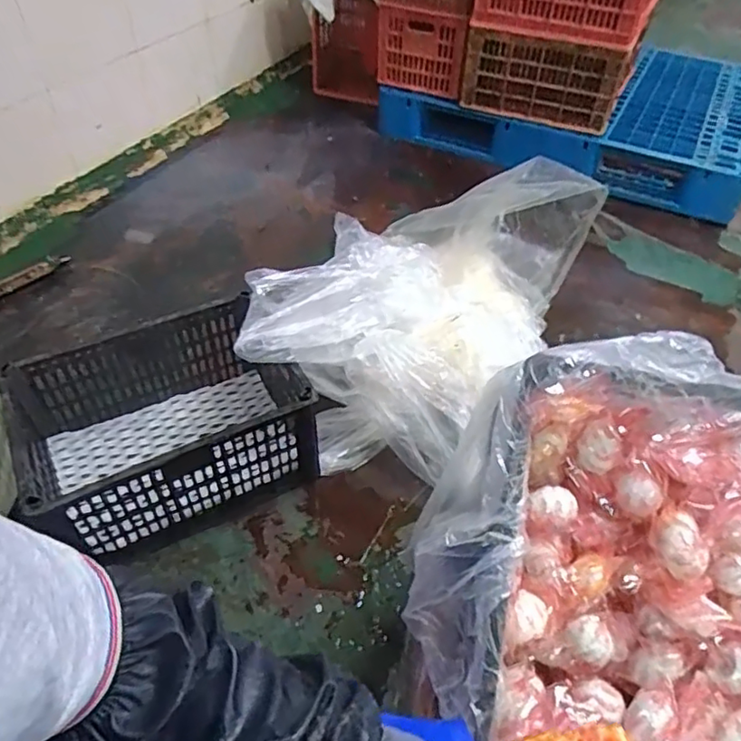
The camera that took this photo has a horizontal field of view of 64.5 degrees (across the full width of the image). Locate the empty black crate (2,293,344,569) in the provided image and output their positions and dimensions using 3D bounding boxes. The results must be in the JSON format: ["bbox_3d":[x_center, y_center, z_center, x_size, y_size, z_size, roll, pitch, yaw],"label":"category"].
[{"bbox_3d":[-0.340,0.102,1.064,0.472,0.243,0.310,-26,52,-22],"label":"empty black crate"}]

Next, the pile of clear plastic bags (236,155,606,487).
[{"bbox_3d":[0.124,-0.146,1.242,0.481,0.360,0.757,21,50,19],"label":"pile of clear plastic bags"}]

